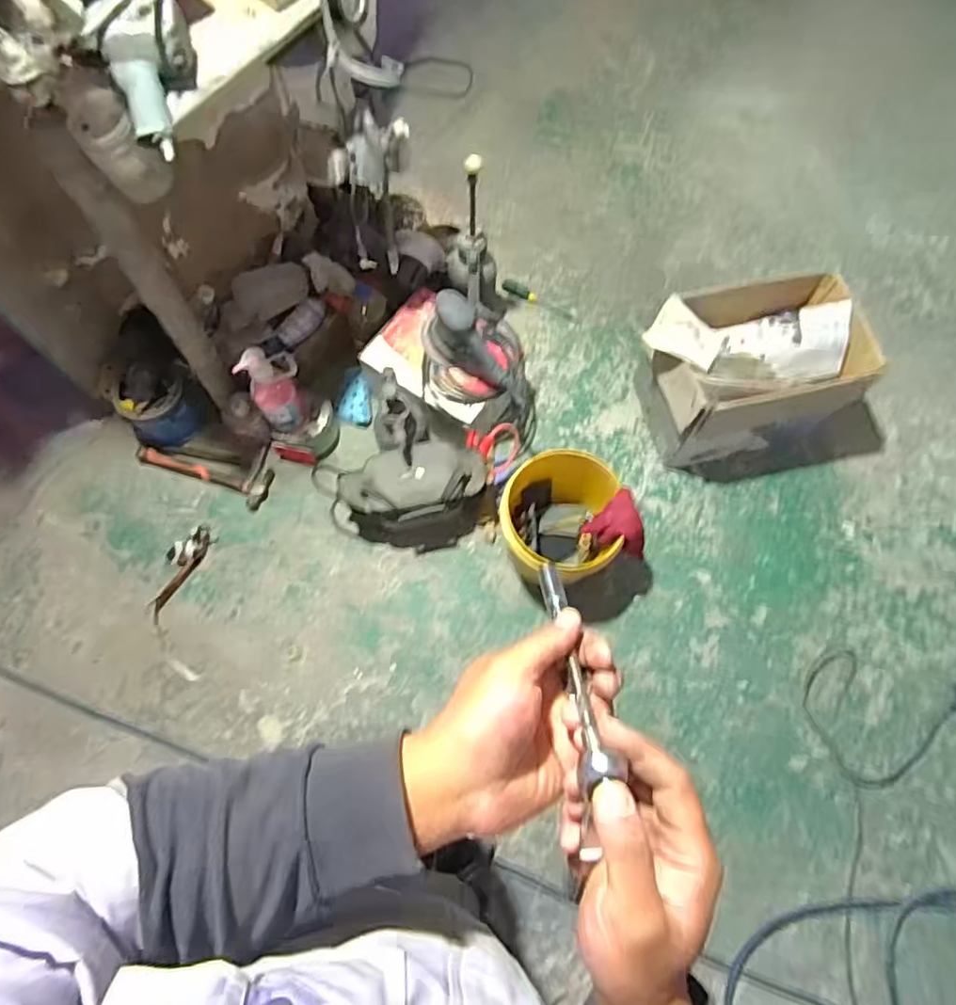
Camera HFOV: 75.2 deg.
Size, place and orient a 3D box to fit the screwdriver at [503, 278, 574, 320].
[{"bbox_3d":[0.171,-0.574,1.743,0.217,0.020,0.035,26,71,10],"label":"screwdriver"}]

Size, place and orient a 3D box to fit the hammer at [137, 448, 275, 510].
[{"bbox_3d":[-0.678,-0.076,1.543,0.346,0.025,0.097,17,70,7],"label":"hammer"}]

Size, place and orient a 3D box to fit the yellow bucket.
[{"bbox_3d":[0.181,0.022,1.410,0.242,0.232,0.277,8,71,2],"label":"yellow bucket"}]

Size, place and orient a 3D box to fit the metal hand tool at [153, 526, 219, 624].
[{"bbox_3d":[-0.710,0.163,1.464,0.082,0.018,0.238,22,71,8],"label":"metal hand tool"}]

